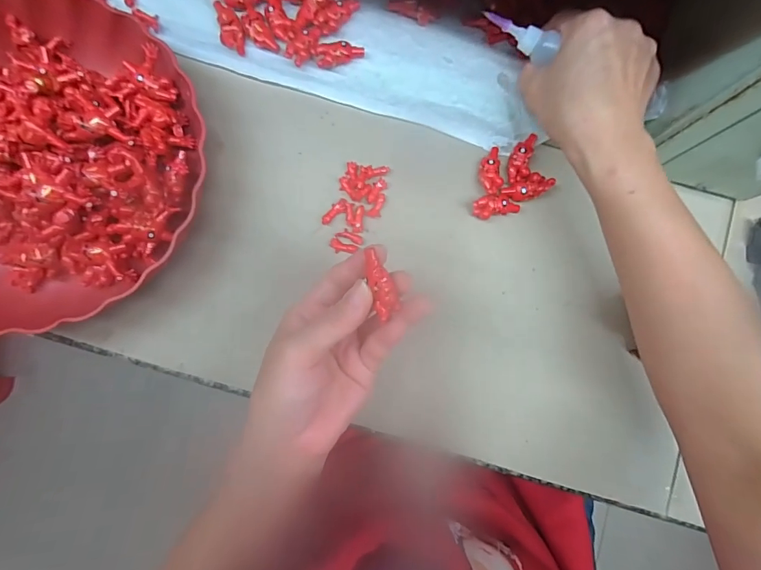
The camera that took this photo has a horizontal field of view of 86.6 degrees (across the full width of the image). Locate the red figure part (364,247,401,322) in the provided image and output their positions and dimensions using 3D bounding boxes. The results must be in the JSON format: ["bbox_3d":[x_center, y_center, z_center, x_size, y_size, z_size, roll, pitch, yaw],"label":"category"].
[{"bbox_3d":[0.000,-0.001,0.233,0.014,0.007,0.040,-17,96,-4],"label":"red figure part"}]

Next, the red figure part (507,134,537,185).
[{"bbox_3d":[0.117,-0.105,0.336,0.017,0.007,0.042,12,85,-1],"label":"red figure part"}]

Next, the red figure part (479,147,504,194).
[{"bbox_3d":[0.092,-0.095,0.336,0.018,0.009,0.042,-1,82,3],"label":"red figure part"}]

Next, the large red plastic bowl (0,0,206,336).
[{"bbox_3d":[-0.251,-0.093,0.295,0.229,0.059,0.234,0,86,-2],"label":"large red plastic bowl"}]

